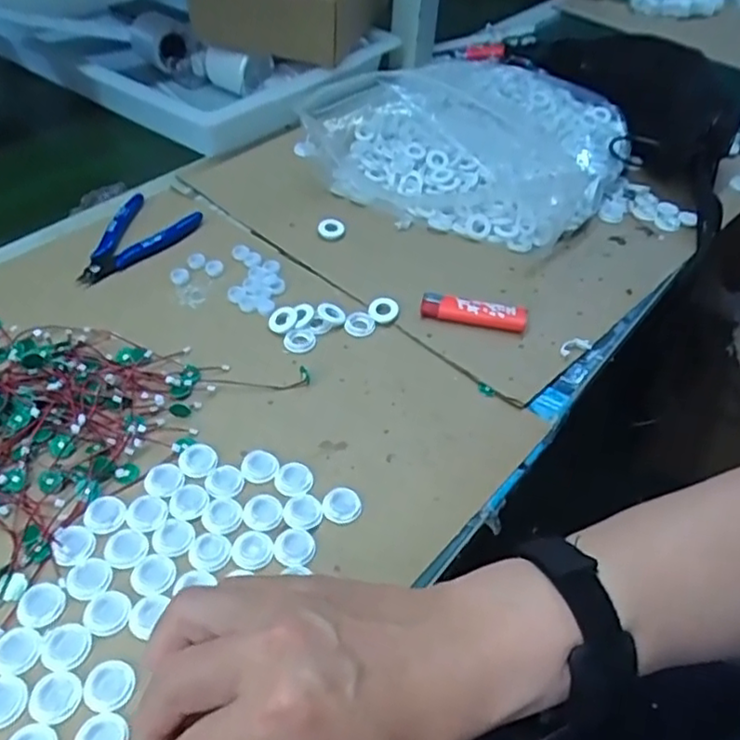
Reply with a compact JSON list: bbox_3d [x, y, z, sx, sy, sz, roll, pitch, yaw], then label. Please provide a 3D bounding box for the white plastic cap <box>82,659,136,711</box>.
[{"bbox_3d":[-0.125,0.150,0.309,0.022,0.004,0.022,3,47,-3],"label":"white plastic cap"}]

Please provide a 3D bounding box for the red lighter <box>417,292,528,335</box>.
[{"bbox_3d":[0.081,-0.045,0.502,0.081,0.014,0.019,10,47,3],"label":"red lighter"}]

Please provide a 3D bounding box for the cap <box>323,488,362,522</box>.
[{"bbox_3d":[-0.017,0.081,0.386,0.023,0.006,0.021,3,47,-3],"label":"cap"}]

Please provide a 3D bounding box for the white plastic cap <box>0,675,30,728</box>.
[{"bbox_3d":[-0.172,0.154,0.301,0.022,0.004,0.023,3,47,-3],"label":"white plastic cap"}]

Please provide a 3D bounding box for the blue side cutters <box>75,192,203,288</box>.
[{"bbox_3d":[-0.189,-0.111,0.545,0.072,0.021,0.113,10,47,4],"label":"blue side cutters"}]

